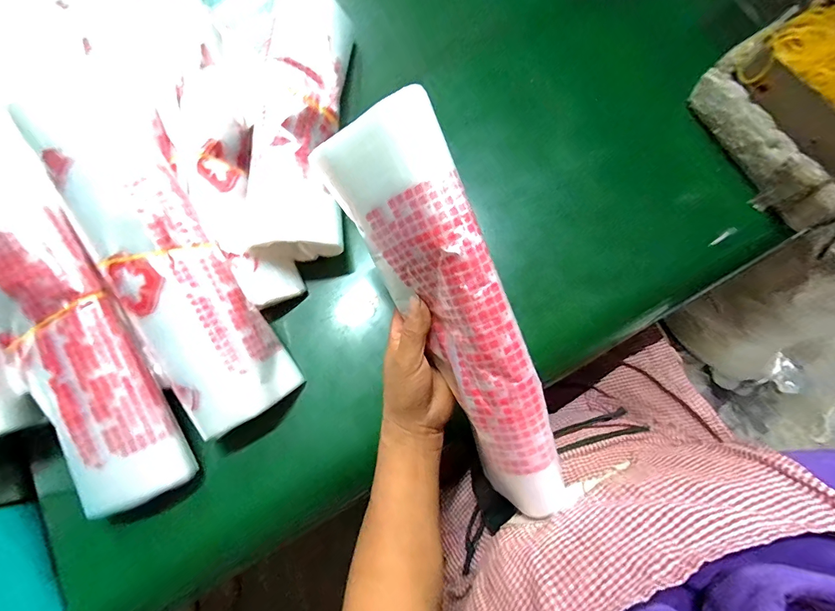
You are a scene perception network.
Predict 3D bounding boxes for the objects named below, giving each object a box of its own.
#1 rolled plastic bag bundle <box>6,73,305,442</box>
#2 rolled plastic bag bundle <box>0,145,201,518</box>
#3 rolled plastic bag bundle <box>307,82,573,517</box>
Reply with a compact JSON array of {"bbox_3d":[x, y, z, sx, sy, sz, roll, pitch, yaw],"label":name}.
[{"bbox_3d":[-0.236,-0.071,0.345,0.090,0.046,0.284,-28,95,-6],"label":"rolled plastic bag bundle"},{"bbox_3d":[-0.296,0.023,0.333,0.094,0.039,0.311,-27,95,-6],"label":"rolled plastic bag bundle"},{"bbox_3d":[0.025,0.013,0.292,0.074,0.068,0.297,-27,98,-6],"label":"rolled plastic bag bundle"}]

